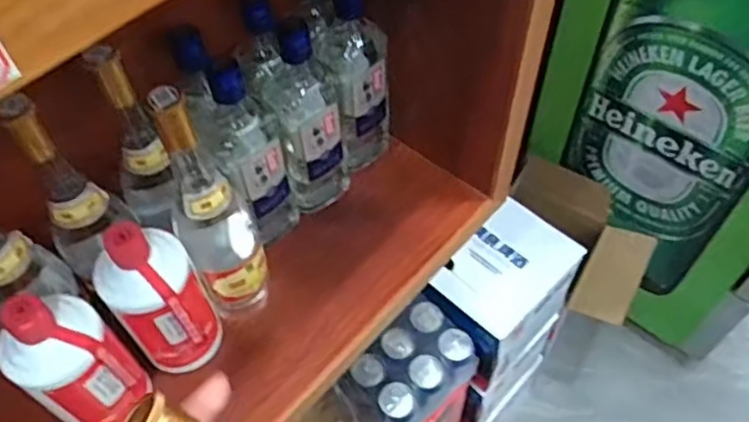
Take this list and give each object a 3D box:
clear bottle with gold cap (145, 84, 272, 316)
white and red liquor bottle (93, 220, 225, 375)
[{"bbox_3d":[-0.141,0.004,0.576,0.065,0.269,0.058,-20,57,-12],"label":"clear bottle with gold cap"},{"bbox_3d":[-0.185,0.081,0.571,0.075,0.184,0.063,-29,59,-18],"label":"white and red liquor bottle"}]

